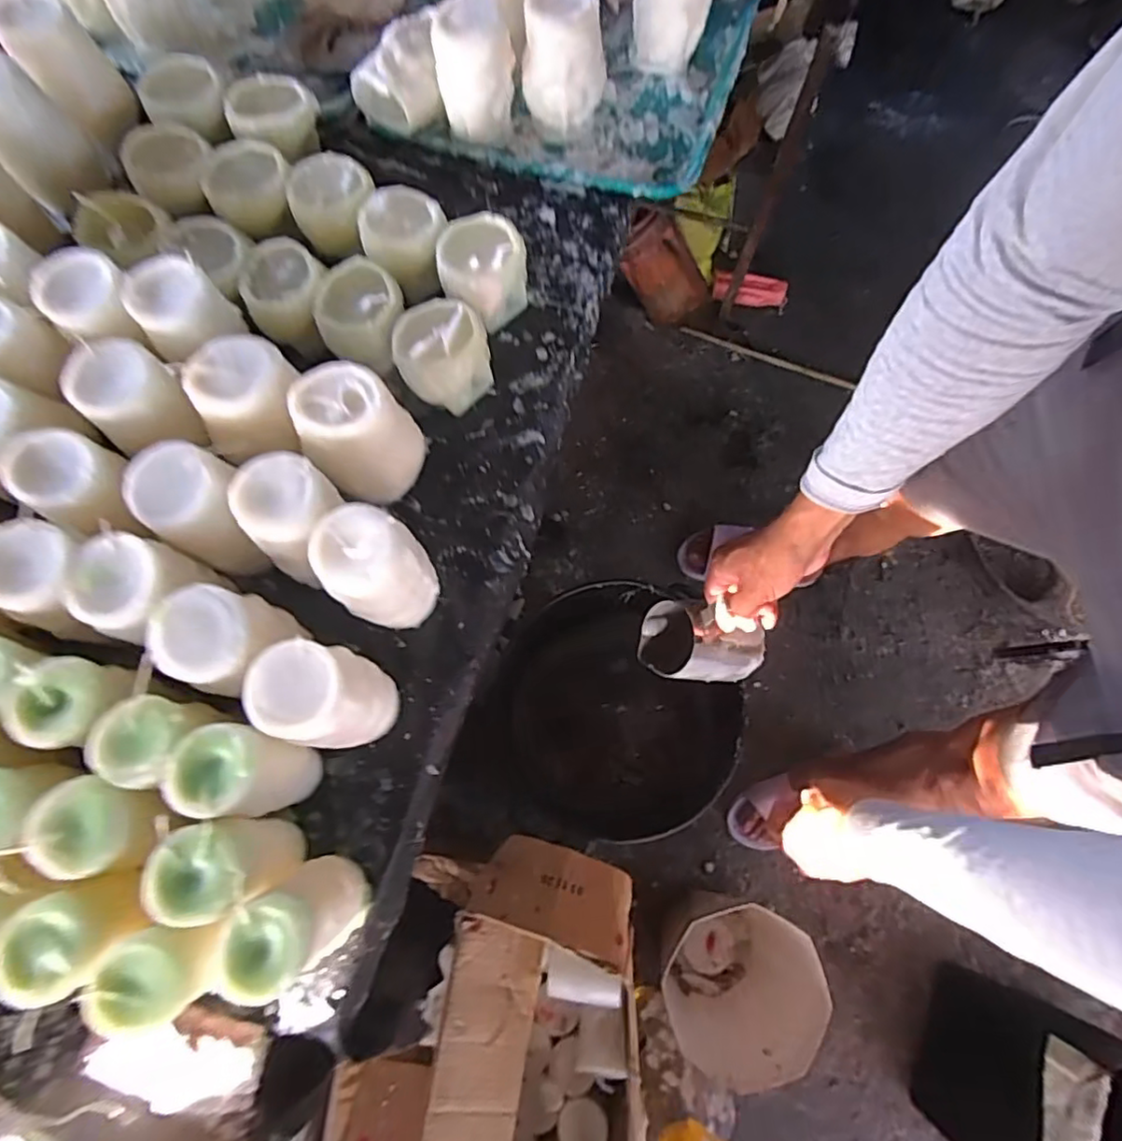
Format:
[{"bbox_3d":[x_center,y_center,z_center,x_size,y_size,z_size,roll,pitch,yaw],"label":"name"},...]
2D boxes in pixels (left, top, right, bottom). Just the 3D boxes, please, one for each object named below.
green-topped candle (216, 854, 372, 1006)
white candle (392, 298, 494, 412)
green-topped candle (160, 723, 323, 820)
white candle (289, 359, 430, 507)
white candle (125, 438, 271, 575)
[{"bbox_3d":[-0.158,0.215,0.379,0.049,0.113,0.050,0,75,-1],"label":"green-topped candle"},{"bbox_3d":[-0.097,-0.179,0.513,0.077,0.071,0.074,-12,75,-4],"label":"white candle"},{"bbox_3d":[-0.201,0.125,0.400,0.055,0.098,0.064,2,75,0],"label":"green-topped candle"},{"bbox_3d":[-0.151,-0.104,0.465,0.076,0.098,0.073,-32,77,-9],"label":"white candle"},{"bbox_3d":[-0.255,-0.041,0.449,0.059,0.097,0.065,-9,75,-3],"label":"white candle"}]

